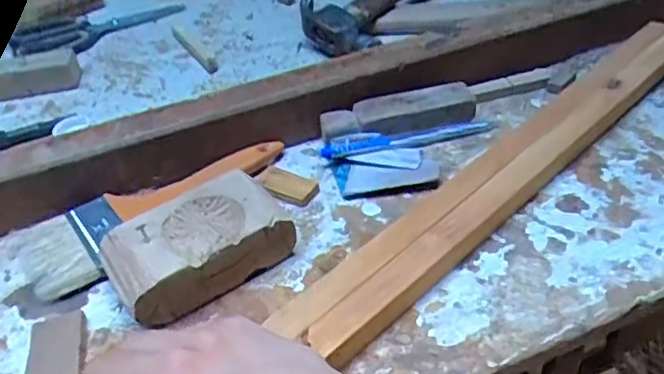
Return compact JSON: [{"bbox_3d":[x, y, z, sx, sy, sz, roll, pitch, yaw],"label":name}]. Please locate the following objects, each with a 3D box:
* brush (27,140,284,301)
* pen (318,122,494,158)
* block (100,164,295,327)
[{"bbox_3d":[-0.114,0.013,0.407,0.182,0.012,0.068,-26,44,-23],"label":"brush"},{"bbox_3d":[0.060,-0.036,0.442,0.136,0.011,0.013,-13,40,-8],"label":"pen"},{"bbox_3d":[-0.081,0.033,0.357,0.100,0.031,0.061,-26,44,-23],"label":"block"}]

